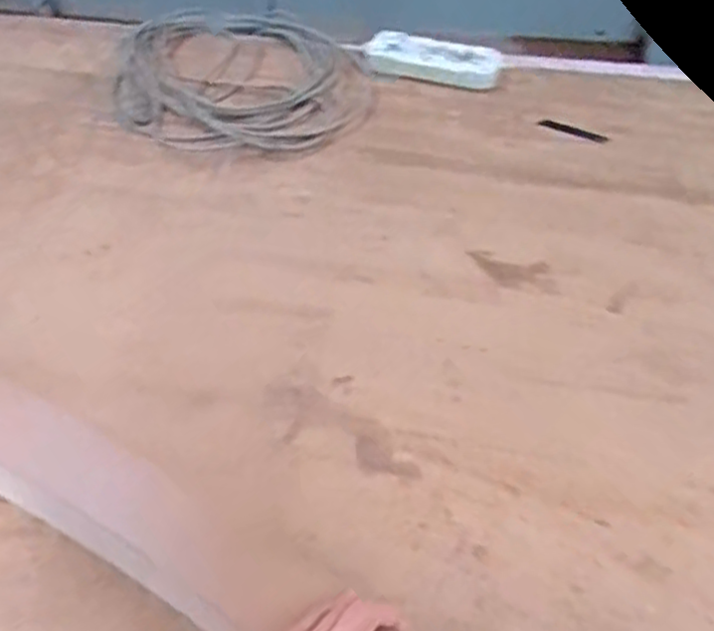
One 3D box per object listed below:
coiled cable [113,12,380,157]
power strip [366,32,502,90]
[{"bbox_3d":[-0.186,-0.376,1.106,0.365,0.037,0.423,-16,51,-12],"label":"coiled cable"},{"bbox_3d":[0.117,-0.391,1.094,0.198,0.044,0.065,6,50,6],"label":"power strip"}]

